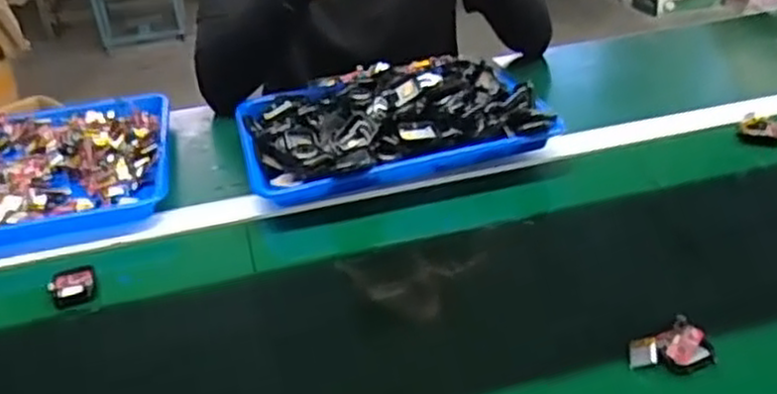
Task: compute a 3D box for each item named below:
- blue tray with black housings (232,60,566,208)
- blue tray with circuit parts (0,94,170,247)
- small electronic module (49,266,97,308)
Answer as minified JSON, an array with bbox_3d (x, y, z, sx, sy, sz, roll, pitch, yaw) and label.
[{"bbox_3d":[-0.003,-0.094,0.847,0.325,0.057,0.220,-12,32,-11],"label":"blue tray with black housings"},{"bbox_3d":[-0.387,-0.040,0.867,0.258,0.037,0.297,-12,32,-11],"label":"blue tray with circuit parts"},{"bbox_3d":[-0.283,0.081,0.671,0.039,0.009,0.038,-7,54,-22],"label":"small electronic module"}]

